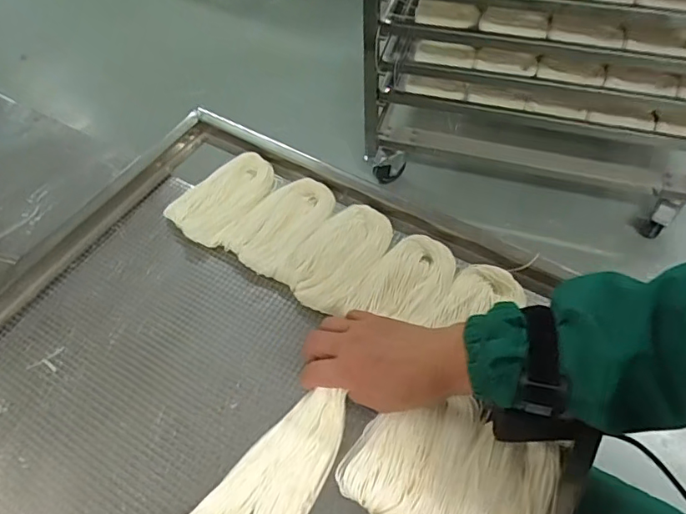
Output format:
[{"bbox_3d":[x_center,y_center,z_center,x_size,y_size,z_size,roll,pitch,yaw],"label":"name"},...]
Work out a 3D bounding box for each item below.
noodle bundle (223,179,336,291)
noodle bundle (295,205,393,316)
[{"bbox_3d":[-0.068,-0.037,0.618,0.092,0.018,0.142,19,56,15],"label":"noodle bundle"},{"bbox_3d":[0.000,-0.002,0.583,0.074,0.013,0.143,22,57,17],"label":"noodle bundle"}]

